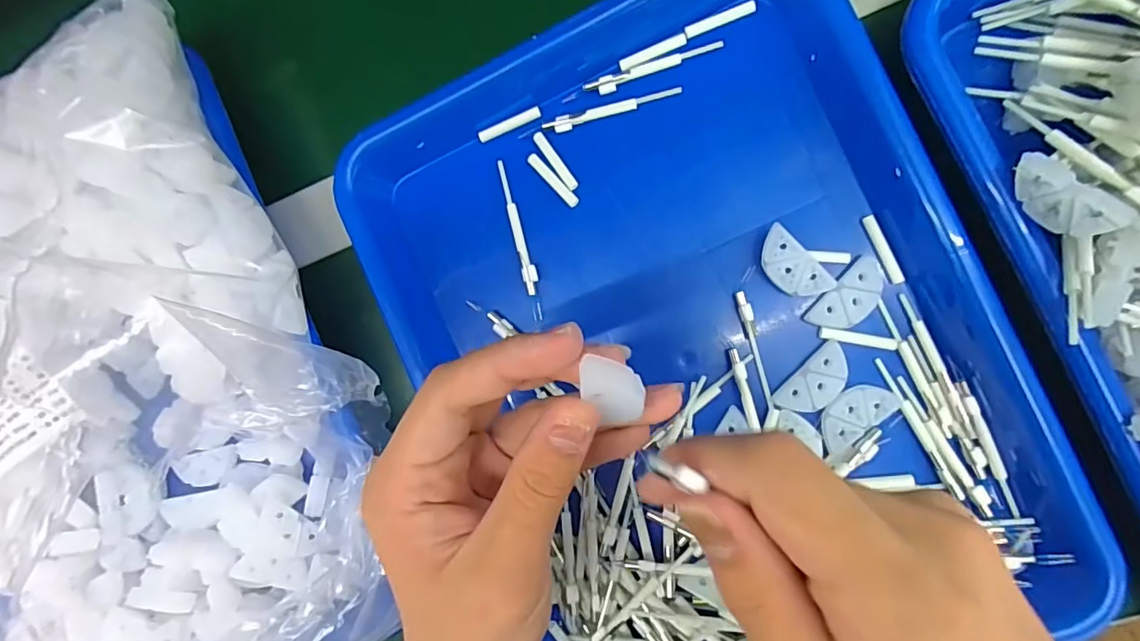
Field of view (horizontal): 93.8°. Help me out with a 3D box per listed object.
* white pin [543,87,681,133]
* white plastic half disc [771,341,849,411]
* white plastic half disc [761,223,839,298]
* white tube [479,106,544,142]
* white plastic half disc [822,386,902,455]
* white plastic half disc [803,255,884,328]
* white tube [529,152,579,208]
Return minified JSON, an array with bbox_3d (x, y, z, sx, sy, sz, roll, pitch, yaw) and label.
[{"bbox_3d":[0.021,-0.103,0.262,0.067,0.004,0.008,-10,89,9],"label":"white pin"},{"bbox_3d":[0.116,0.030,0.250,0.019,0.004,0.038,44,96,6],"label":"white plastic half disc"},{"bbox_3d":[0.103,-0.024,0.247,0.020,0.007,0.038,-44,84,7],"label":"white plastic half disc"},{"bbox_3d":[-0.031,-0.100,0.273,0.034,0.005,0.005,-23,87,8],"label":"white tube"},{"bbox_3d":[0.131,0.043,0.247,0.037,0.004,0.021,-40,85,7],"label":"white plastic half disc"},{"bbox_3d":[0.131,-0.010,0.247,0.019,0.005,0.038,43,96,6],"label":"white plastic half disc"},{"bbox_3d":[-0.009,-0.071,0.268,0.006,0.004,0.034,-43,84,7],"label":"white tube"}]

